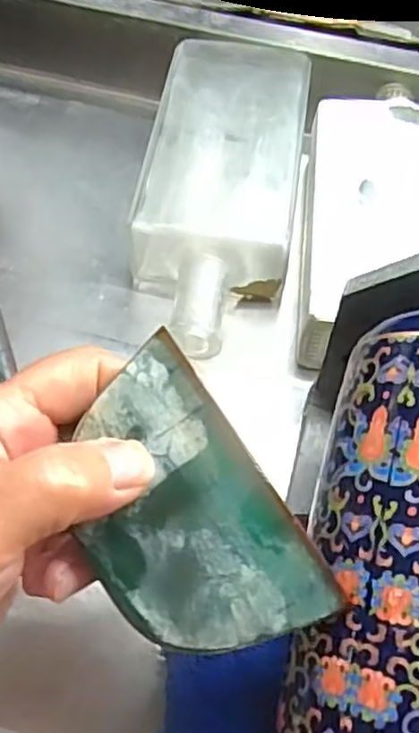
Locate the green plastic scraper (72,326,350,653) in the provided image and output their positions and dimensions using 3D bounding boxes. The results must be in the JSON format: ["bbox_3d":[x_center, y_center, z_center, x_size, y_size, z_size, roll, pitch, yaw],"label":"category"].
[{"bbox_3d":[-0.009,0.044,0.211,0.055,0.004,0.093,-33,82,-7],"label":"green plastic scraper"}]

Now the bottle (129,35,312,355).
[{"bbox_3d":[0.009,-0.107,0.418,0.093,0.046,0.230,8,63,3],"label":"bottle"}]

